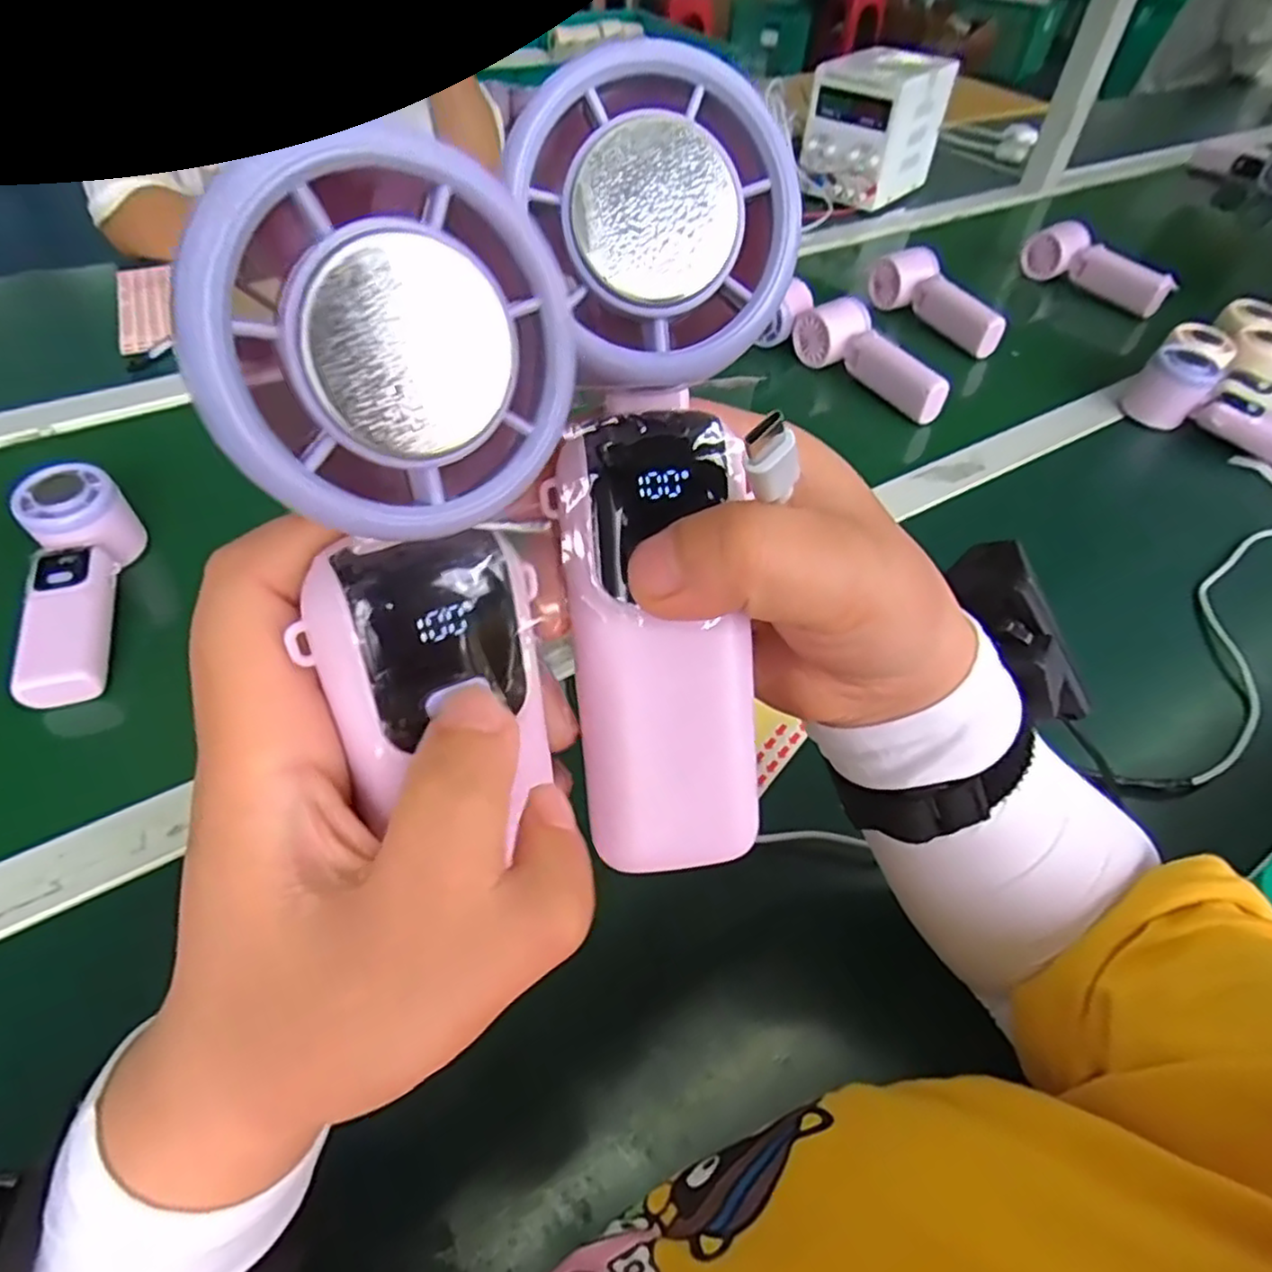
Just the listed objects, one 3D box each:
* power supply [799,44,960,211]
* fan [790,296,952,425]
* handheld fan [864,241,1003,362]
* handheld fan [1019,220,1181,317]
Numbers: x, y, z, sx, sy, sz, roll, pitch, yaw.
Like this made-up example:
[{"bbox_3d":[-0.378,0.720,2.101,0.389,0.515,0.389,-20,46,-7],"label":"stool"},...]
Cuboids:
[{"bbox_3d":[0.341,-0.736,1.014,0.137,0.155,0.177,34,55,22],"label":"power supply"},{"bbox_3d":[0.220,-0.262,0.674,0.055,0.046,0.174,-17,53,-18],"label":"fan"},{"bbox_3d":[0.331,-0.371,0.773,0.044,0.056,0.181,-26,56,-24],"label":"handheld fan"},{"bbox_3d":[0.562,-0.451,0.858,0.171,0.056,0.050,34,55,22],"label":"handheld fan"}]

